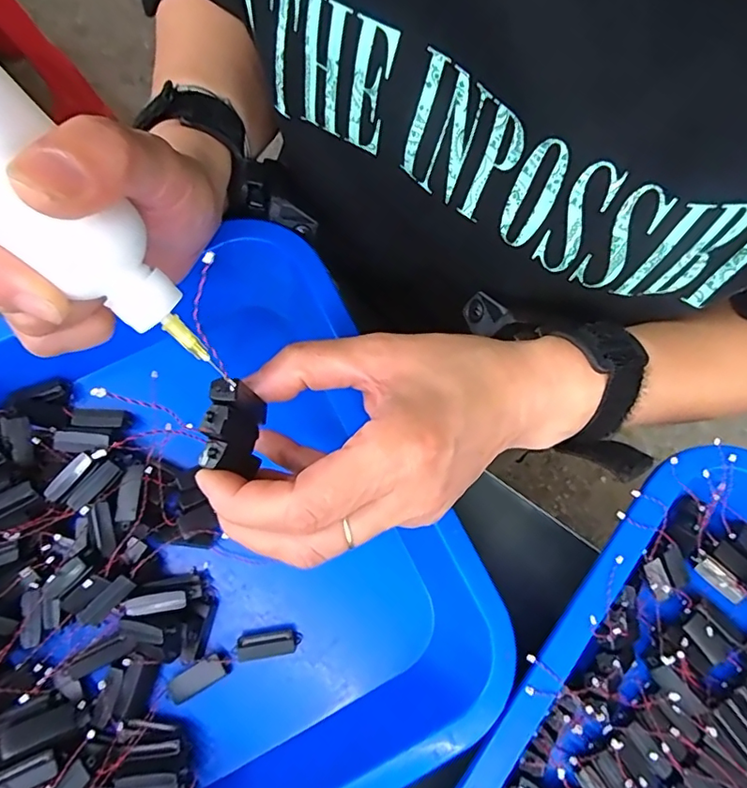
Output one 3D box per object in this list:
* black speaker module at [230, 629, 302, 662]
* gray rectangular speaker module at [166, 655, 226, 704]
[{"bbox_3d":[-0.053,0.125,0.267,0.031,0.010,0.011,-7,77,-4],"label":"black speaker module"},{"bbox_3d":[-0.086,0.140,0.262,0.028,0.004,0.013,-28,79,-8],"label":"gray rectangular speaker module"}]

